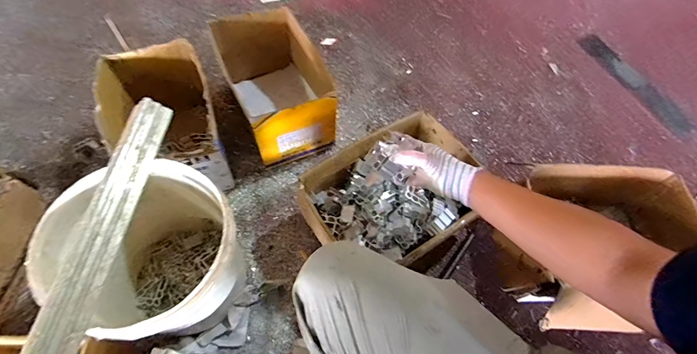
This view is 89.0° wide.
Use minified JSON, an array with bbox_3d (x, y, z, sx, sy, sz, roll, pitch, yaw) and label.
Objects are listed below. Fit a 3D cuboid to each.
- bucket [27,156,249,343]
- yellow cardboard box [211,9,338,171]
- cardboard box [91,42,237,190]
[{"bbox_3d":[-0.364,0.169,0.709,0.311,0.324,0.288,20,62,7],"label":"bucket"},{"bbox_3d":[-0.192,-0.249,0.994,0.221,0.239,0.370,-22,65,-15],"label":"yellow cardboard box"},{"bbox_3d":[-0.446,-0.122,0.901,0.227,0.252,0.320,-18,65,-12],"label":"cardboard box"}]

